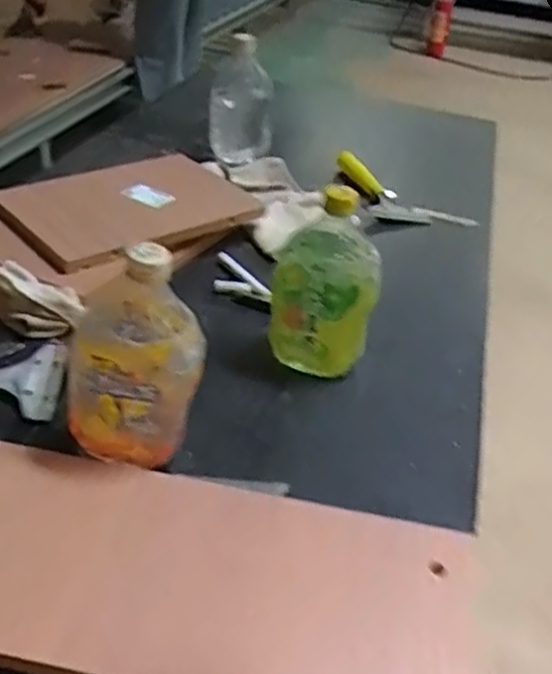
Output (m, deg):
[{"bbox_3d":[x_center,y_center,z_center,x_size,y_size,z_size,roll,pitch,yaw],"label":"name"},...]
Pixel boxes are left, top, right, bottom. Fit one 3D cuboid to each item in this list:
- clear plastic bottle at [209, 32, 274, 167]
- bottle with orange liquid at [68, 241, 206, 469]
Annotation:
[{"bbox_3d":[-0.056,-0.385,1.163,0.102,0.174,0.100,3,36,-5],"label":"clear plastic bottle"},{"bbox_3d":[-0.115,0.014,0.559,0.107,0.192,0.084,0,36,-9],"label":"bottle with orange liquid"}]

